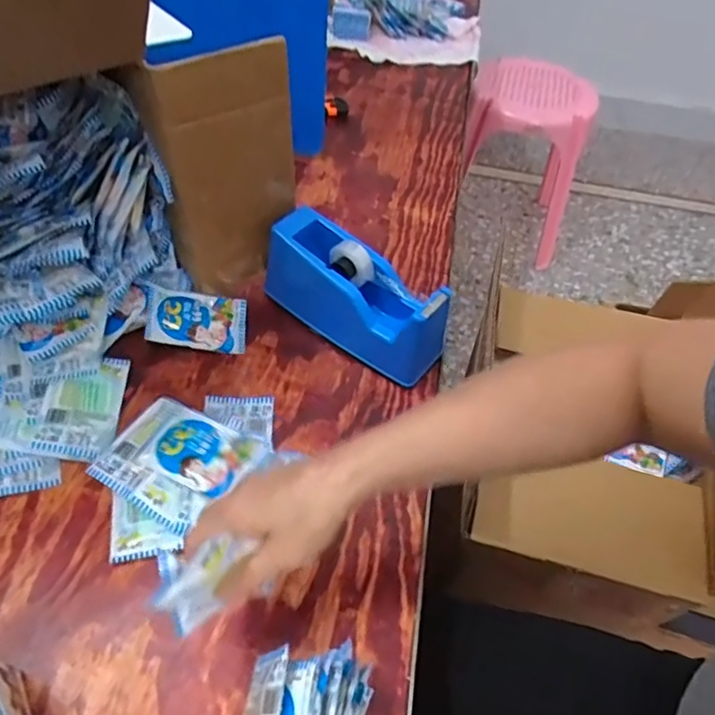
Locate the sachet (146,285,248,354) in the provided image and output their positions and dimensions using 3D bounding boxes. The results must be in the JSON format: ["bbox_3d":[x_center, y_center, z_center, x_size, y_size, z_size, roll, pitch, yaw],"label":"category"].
[{"bbox_3d":[-0.171,-0.041,0.619,0.101,0.013,0.066,9,64,-23],"label":"sachet"}]

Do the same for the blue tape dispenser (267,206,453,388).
[{"bbox_3d":[-0.004,-0.063,0.616,0.208,0.106,0.067,34,57,20],"label":"blue tape dispenser"}]

